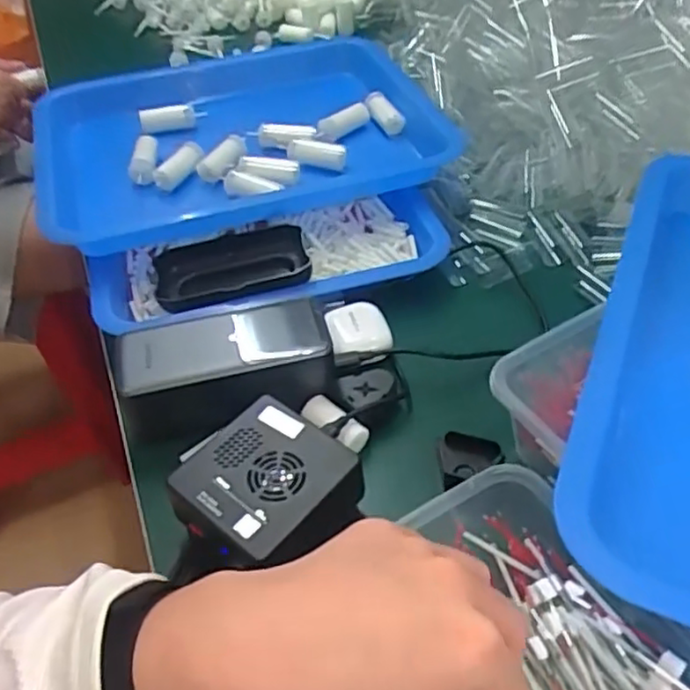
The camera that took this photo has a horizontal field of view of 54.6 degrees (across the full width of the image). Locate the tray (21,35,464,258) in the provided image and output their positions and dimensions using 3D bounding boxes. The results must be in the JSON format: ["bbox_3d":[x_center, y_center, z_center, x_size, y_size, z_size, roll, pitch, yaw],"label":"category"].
[{"bbox_3d":[-0.094,-0.189,0.606,0.339,0.050,0.285,-17,48,-13],"label":"tray"}]

